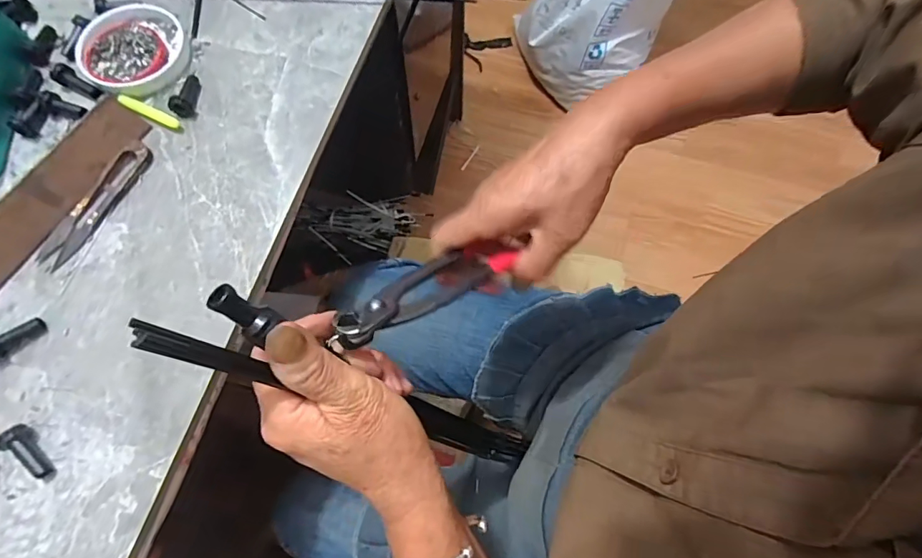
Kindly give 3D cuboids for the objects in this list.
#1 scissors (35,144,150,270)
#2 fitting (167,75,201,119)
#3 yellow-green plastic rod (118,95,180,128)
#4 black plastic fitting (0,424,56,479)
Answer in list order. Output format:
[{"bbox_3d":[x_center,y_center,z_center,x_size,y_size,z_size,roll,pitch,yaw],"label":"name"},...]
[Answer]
[{"bbox_3d":[-0.290,-0.060,0.368,0.024,0.009,0.116,28,74,8],"label":"scissors"},{"bbox_3d":[-0.238,-0.159,0.398,0.019,0.015,0.042,-3,72,-2],"label":"fitting"},{"bbox_3d":[-0.267,-0.143,0.393,0.057,0.006,0.011,26,73,7],"label":"yellow-green plastic rod"},{"bbox_3d":[-0.286,0.115,0.307,0.015,0.012,0.040,-42,90,-13],"label":"black plastic fitting"}]

